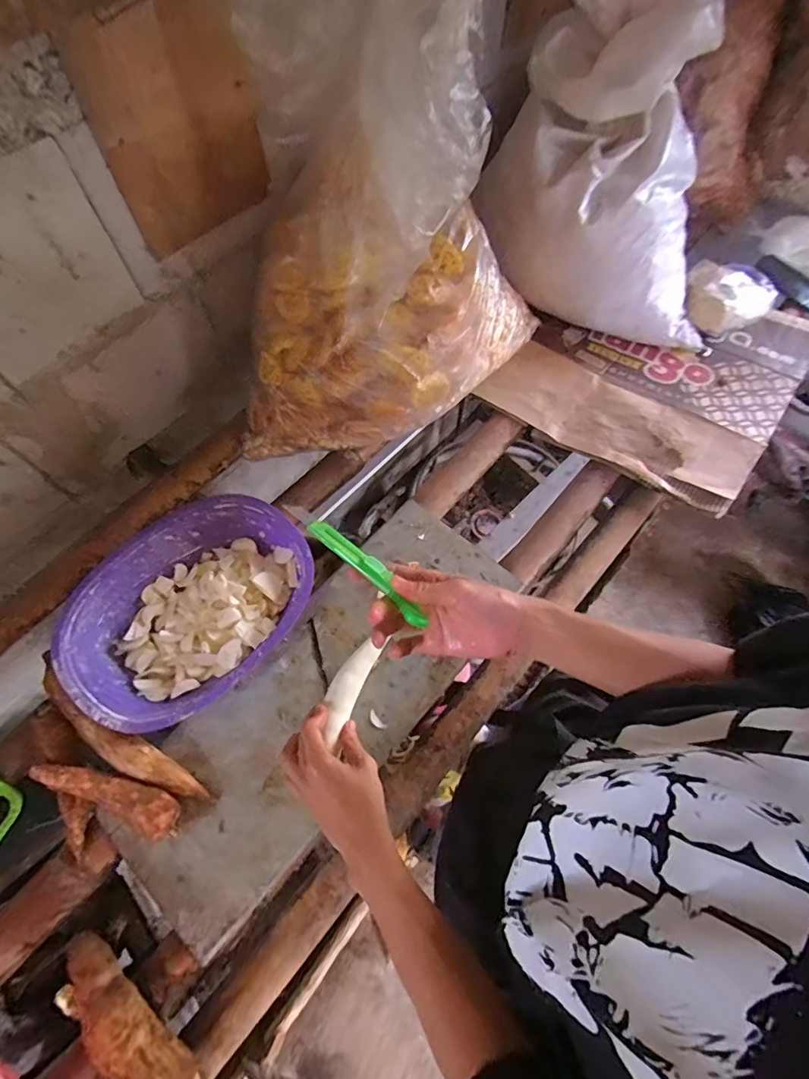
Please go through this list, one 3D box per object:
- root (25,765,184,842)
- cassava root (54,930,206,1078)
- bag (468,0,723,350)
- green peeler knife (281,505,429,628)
[{"bbox_3d":[-0.320,0.271,0.527,0.174,0.043,0.038,19,67,7],"label":"root"},{"bbox_3d":[-0.251,0.444,0.439,0.186,0.041,0.044,39,71,14],"label":"cassava root"},{"bbox_3d":[0.322,-0.537,0.712,0.386,0.378,0.210,14,67,5],"label":"bag"},{"bbox_3d":[-0.045,0.017,0.453,0.166,0.015,0.023,40,71,15],"label":"green peeler knife"}]

